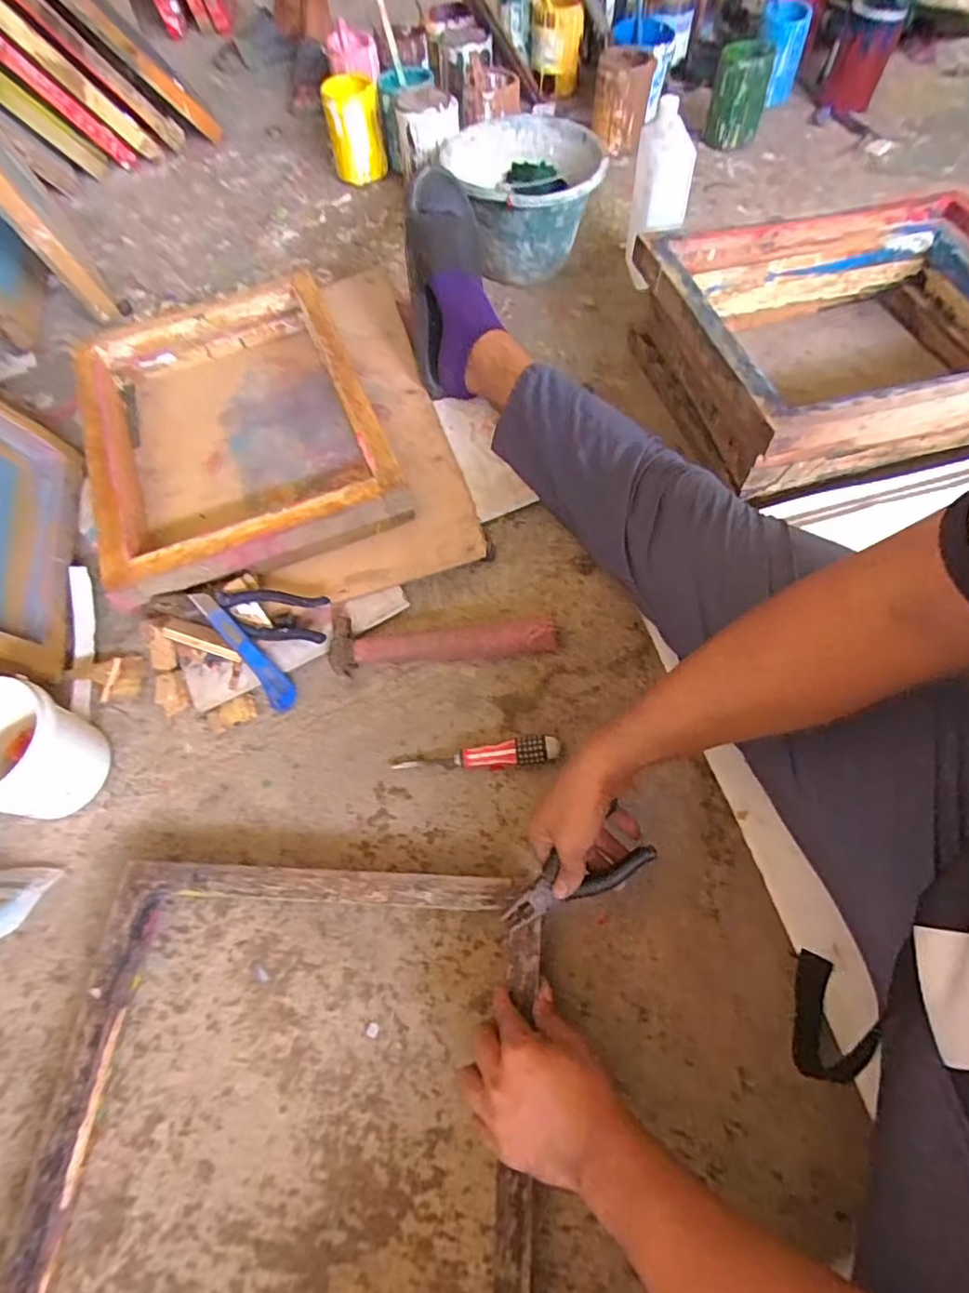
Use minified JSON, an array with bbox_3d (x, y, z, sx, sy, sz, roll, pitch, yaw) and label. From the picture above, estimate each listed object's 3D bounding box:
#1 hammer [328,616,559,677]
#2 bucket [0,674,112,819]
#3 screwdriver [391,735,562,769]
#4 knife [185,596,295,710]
[{"bbox_3d":[-0.048,-0.007,0.708,0.266,0.038,0.071,-1,64,1],"label":"hammer"},{"bbox_3d":[-0.475,0.108,0.607,0.117,0.117,0.125,7,65,4],"label":"bucket"},{"bbox_3d":[-0.009,0.122,0.650,0.181,0.027,0.028,-8,64,5],"label":"screwdriver"},{"bbox_3d":[-0.279,0.004,0.695,0.031,0.011,0.167,-40,98,-16],"label":"knife"}]

